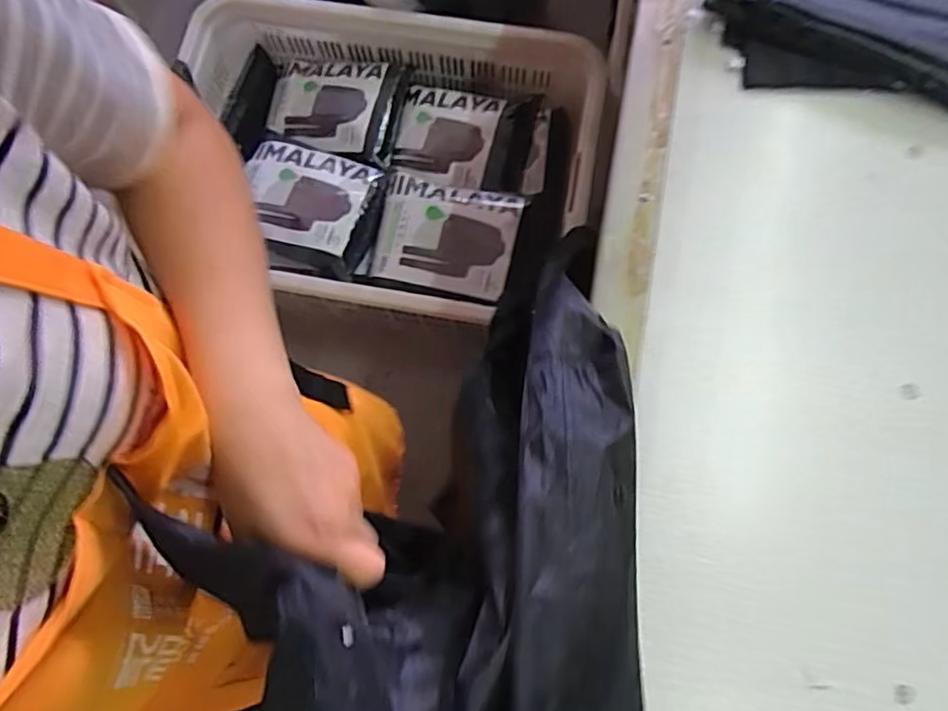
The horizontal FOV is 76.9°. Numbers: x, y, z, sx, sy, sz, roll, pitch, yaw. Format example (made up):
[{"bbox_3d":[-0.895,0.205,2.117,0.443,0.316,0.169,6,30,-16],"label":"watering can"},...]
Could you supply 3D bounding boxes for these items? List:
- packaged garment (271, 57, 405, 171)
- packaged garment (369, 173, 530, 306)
[{"bbox_3d":[-0.298,-0.502,1.222,0.286,0.058,0.229,8,76,4],"label":"packaged garment"},{"bbox_3d":[-0.056,-0.218,1.101,0.262,0.044,0.220,14,76,6],"label":"packaged garment"}]

